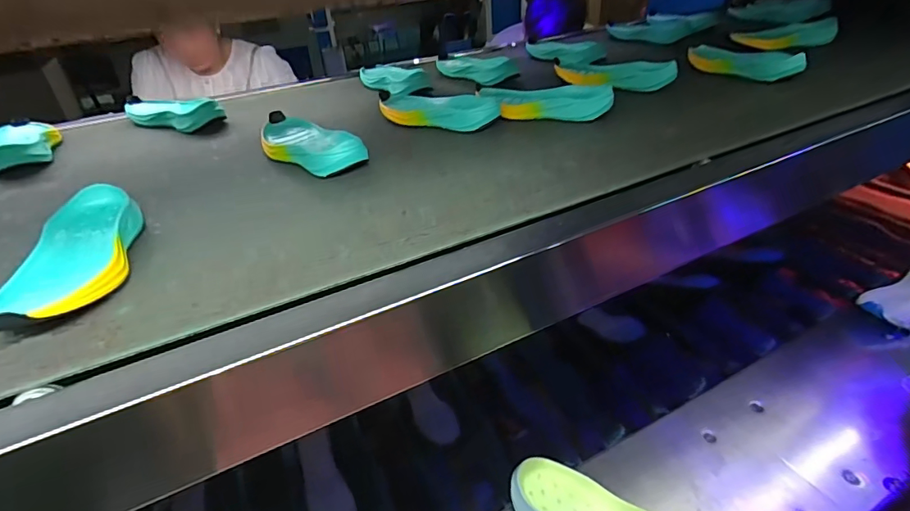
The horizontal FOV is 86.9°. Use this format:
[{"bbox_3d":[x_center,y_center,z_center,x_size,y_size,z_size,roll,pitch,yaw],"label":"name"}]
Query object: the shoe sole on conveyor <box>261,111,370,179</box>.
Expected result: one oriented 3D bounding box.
[{"bbox_3d":[-0.205,-0.159,0.663,0.100,0.037,0.219,-22,38,-24],"label":"shoe sole on conveyor"}]

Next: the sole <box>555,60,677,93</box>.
[{"bbox_3d":[0.284,-0.334,0.866,0.100,0.036,0.222,-31,42,-33],"label":"sole"}]

